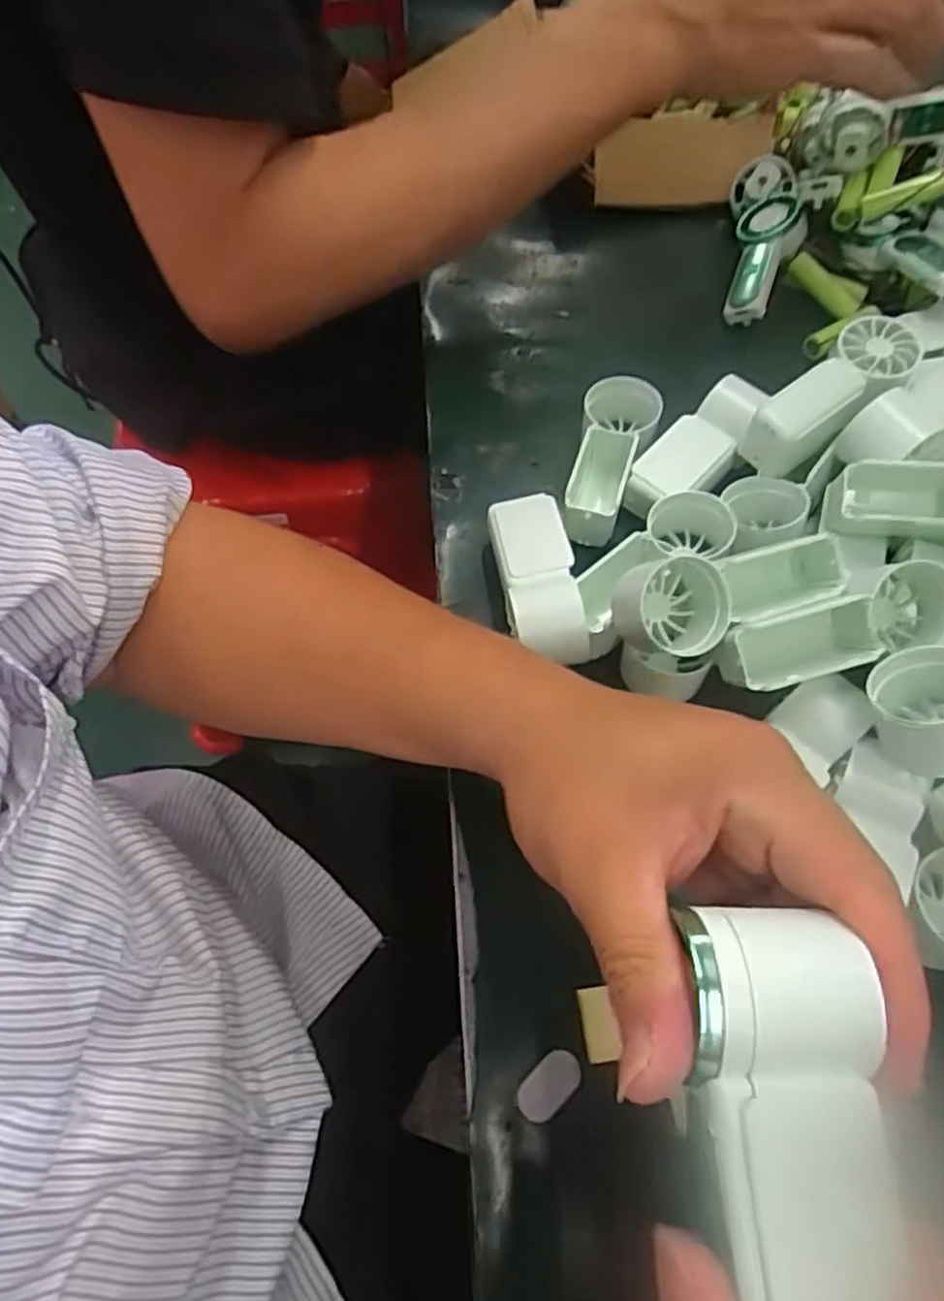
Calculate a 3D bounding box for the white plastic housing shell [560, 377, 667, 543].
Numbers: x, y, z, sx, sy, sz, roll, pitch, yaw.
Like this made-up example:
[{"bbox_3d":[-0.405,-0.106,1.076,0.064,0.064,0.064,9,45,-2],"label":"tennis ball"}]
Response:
[{"bbox_3d":[0.070,-0.100,0.399,0.040,0.033,0.096,17,61,8],"label":"white plastic housing shell"}]

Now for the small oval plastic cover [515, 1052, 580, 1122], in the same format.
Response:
[{"bbox_3d":[0.028,0.157,0.275,0.026,0.004,0.014,-38,68,-20],"label":"small oval plastic cover"}]

